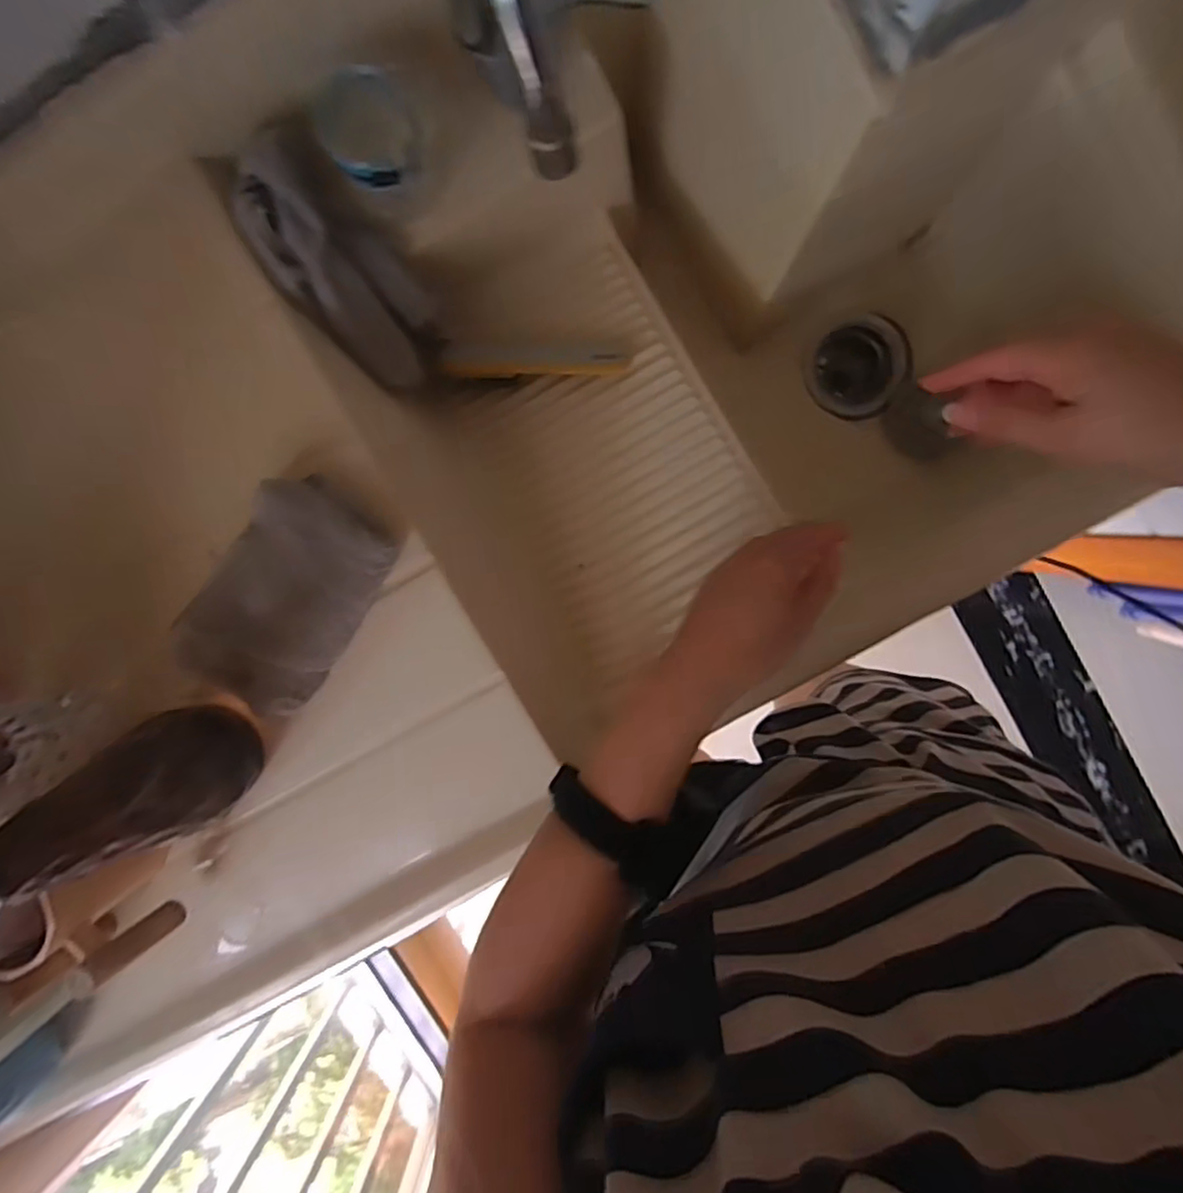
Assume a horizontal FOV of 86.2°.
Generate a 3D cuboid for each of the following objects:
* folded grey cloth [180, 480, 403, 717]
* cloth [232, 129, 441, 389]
[{"bbox_3d":[-0.214,0.001,0.448,0.100,0.024,0.160,36,96,-3],"label":"folded grey cloth"},{"bbox_3d":[-0.181,-0.238,0.464,0.079,0.040,0.174,-38,129,5],"label":"cloth"}]

